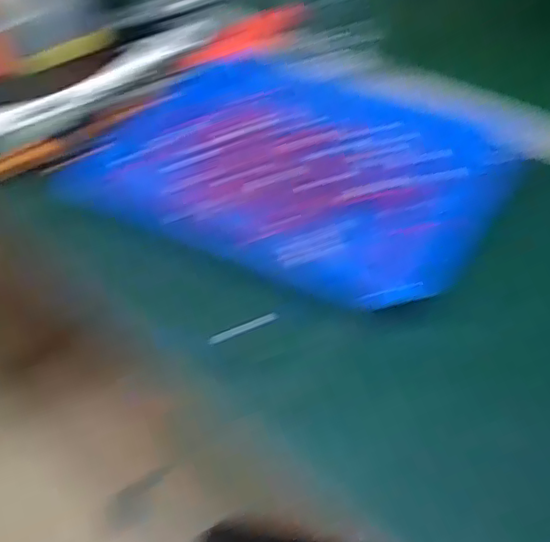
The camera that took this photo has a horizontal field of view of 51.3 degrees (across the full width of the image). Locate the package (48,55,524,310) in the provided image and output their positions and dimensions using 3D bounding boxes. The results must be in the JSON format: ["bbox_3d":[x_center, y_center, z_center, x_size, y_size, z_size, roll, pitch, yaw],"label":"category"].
[{"bbox_3d":[0.016,-0.108,0.527,0.360,0.029,0.255,19,52,24],"label":"package"}]

